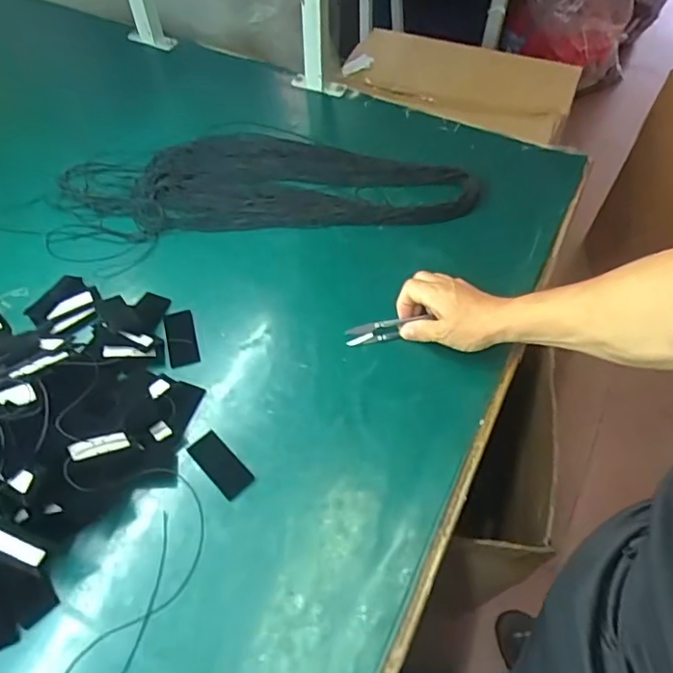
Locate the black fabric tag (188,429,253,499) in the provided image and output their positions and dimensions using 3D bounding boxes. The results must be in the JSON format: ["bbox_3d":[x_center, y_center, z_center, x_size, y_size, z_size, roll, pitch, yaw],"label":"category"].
[{"bbox_3d":[-0.119,0.131,0.573,0.033,0.005,0.070,-39,67,-22],"label":"black fabric tag"}]

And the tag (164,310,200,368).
[{"bbox_3d":[-0.182,0.000,0.652,0.033,0.007,0.074,-13,59,-9],"label":"tag"}]

